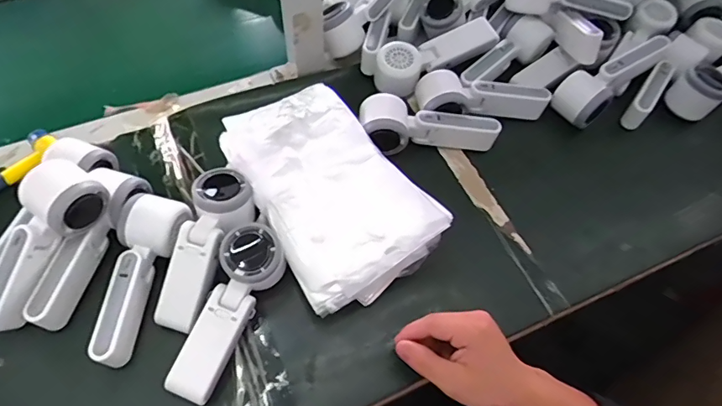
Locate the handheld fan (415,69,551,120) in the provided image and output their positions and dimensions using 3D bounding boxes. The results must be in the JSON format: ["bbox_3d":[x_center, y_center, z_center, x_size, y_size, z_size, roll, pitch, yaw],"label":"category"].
[{"bbox_3d":[0.153,-0.127,0.609,0.167,0.043,0.059,6,59,0],"label":"handheld fan"}]

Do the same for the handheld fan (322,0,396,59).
[{"bbox_3d":[0.004,-0.277,0.647,0.164,0.056,0.073,-45,70,-4],"label":"handheld fan"}]

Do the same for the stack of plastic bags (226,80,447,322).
[{"bbox_3d":[-0.031,-0.016,0.531,0.172,0.062,0.242,-29,65,-19],"label":"stack of plastic bags"}]

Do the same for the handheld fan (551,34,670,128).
[{"bbox_3d":[0.323,-0.160,0.620,0.158,0.043,0.054,-34,66,-4],"label":"handheld fan"}]

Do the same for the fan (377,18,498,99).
[{"bbox_3d":[0.096,-0.195,0.630,0.166,0.061,0.067,-24,64,-17],"label":"fan"}]

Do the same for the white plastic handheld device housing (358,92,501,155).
[{"bbox_3d":[0.082,-0.094,0.587,0.161,0.049,0.062,-2,59,-5],"label":"white plastic handheld device housing"}]

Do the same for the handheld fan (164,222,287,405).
[{"bbox_3d":[-0.126,0.099,0.458,0.059,0.047,0.168,22,76,9],"label":"handheld fan"}]

